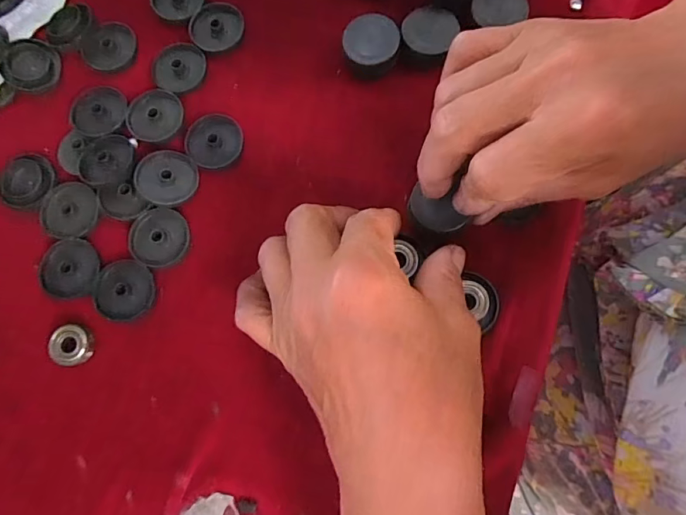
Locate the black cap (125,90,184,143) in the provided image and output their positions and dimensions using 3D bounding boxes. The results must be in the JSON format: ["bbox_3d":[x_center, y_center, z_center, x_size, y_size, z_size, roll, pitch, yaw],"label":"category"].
[{"bbox_3d":[-0.112,-0.085,0.262,0.033,0.004,0.032,9,79,3],"label":"black cap"}]

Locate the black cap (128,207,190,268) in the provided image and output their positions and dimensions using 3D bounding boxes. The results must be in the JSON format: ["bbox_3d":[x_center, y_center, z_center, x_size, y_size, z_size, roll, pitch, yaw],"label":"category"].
[{"bbox_3d":[-0.103,-0.012,0.247,0.032,0.004,0.033,0,79,1],"label":"black cap"}]

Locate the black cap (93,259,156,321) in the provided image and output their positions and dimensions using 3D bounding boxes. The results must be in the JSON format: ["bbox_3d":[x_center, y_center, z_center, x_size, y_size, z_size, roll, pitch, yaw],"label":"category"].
[{"bbox_3d":[-0.120,0.018,0.242,0.033,0.004,0.032,0,79,1],"label":"black cap"}]

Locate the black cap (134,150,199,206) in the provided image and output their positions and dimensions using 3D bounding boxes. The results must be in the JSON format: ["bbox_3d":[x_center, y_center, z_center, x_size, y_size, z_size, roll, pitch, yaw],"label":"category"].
[{"bbox_3d":[-0.101,-0.046,0.253,0.034,0.005,0.032,0,79,1],"label":"black cap"}]

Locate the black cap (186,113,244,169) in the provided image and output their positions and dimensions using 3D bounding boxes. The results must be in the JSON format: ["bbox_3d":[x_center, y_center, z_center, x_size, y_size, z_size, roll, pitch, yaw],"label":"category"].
[{"bbox_3d":[-0.076,-0.069,0.259,0.032,0.005,0.033,0,79,1],"label":"black cap"}]

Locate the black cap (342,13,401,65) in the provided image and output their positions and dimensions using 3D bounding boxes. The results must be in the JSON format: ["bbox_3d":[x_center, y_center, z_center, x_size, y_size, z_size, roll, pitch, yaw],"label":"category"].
[{"bbox_3d":[0.017,-0.128,0.263,0.032,0.010,0.029,-3,79,1],"label":"black cap"}]

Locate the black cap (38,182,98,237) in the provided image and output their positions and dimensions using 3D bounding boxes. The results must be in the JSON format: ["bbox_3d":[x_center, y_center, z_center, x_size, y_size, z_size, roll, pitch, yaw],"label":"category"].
[{"bbox_3d":[-0.157,-0.028,0.252,0.032,0.004,0.032,0,79,1],"label":"black cap"}]

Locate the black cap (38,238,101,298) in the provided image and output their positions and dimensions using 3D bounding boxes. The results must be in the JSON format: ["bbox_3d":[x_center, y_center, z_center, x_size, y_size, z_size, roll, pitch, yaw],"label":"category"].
[{"bbox_3d":[-0.152,0.005,0.245,0.032,0.004,0.032,0,79,1],"label":"black cap"}]

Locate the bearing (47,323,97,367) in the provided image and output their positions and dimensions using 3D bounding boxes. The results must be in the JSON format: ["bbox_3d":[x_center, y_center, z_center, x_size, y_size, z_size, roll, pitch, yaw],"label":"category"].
[{"bbox_3d":[-0.146,0.047,0.237,0.018,0.010,0.021,7,79,3],"label":"bearing"}]

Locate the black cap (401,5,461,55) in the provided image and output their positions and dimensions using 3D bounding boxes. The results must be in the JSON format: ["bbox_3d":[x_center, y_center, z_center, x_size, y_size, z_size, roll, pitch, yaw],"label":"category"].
[{"bbox_3d":[0.050,-0.134,0.260,0.031,0.006,0.026,22,80,6],"label":"black cap"}]

